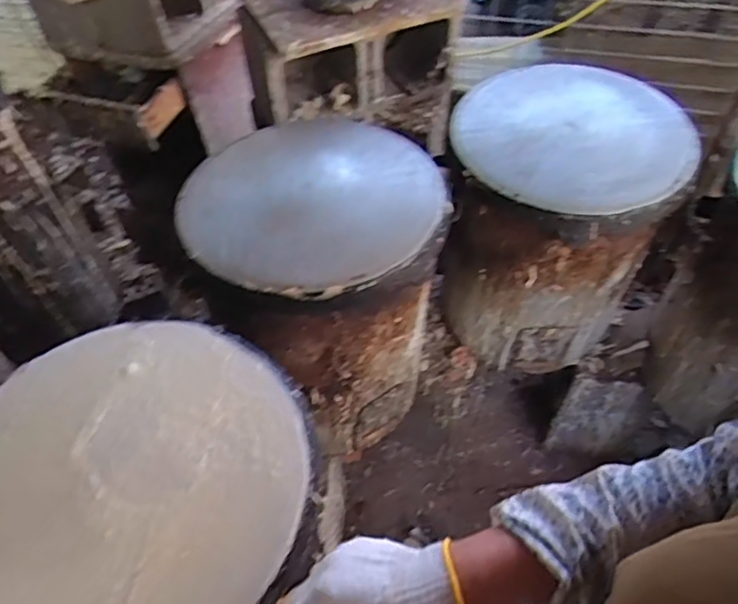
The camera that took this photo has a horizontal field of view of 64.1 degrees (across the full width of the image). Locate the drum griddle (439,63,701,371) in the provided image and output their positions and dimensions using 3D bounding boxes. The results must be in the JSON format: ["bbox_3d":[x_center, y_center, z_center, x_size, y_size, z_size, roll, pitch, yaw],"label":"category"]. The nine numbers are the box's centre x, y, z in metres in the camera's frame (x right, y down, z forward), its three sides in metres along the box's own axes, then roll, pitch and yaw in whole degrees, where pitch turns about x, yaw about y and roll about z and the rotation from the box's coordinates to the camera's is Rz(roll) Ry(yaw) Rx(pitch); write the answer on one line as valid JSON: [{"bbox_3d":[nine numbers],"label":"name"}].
[{"bbox_3d":[0.345,-0.145,1.134,0.364,0.467,0.382,22,57,19],"label":"drum griddle"}]

